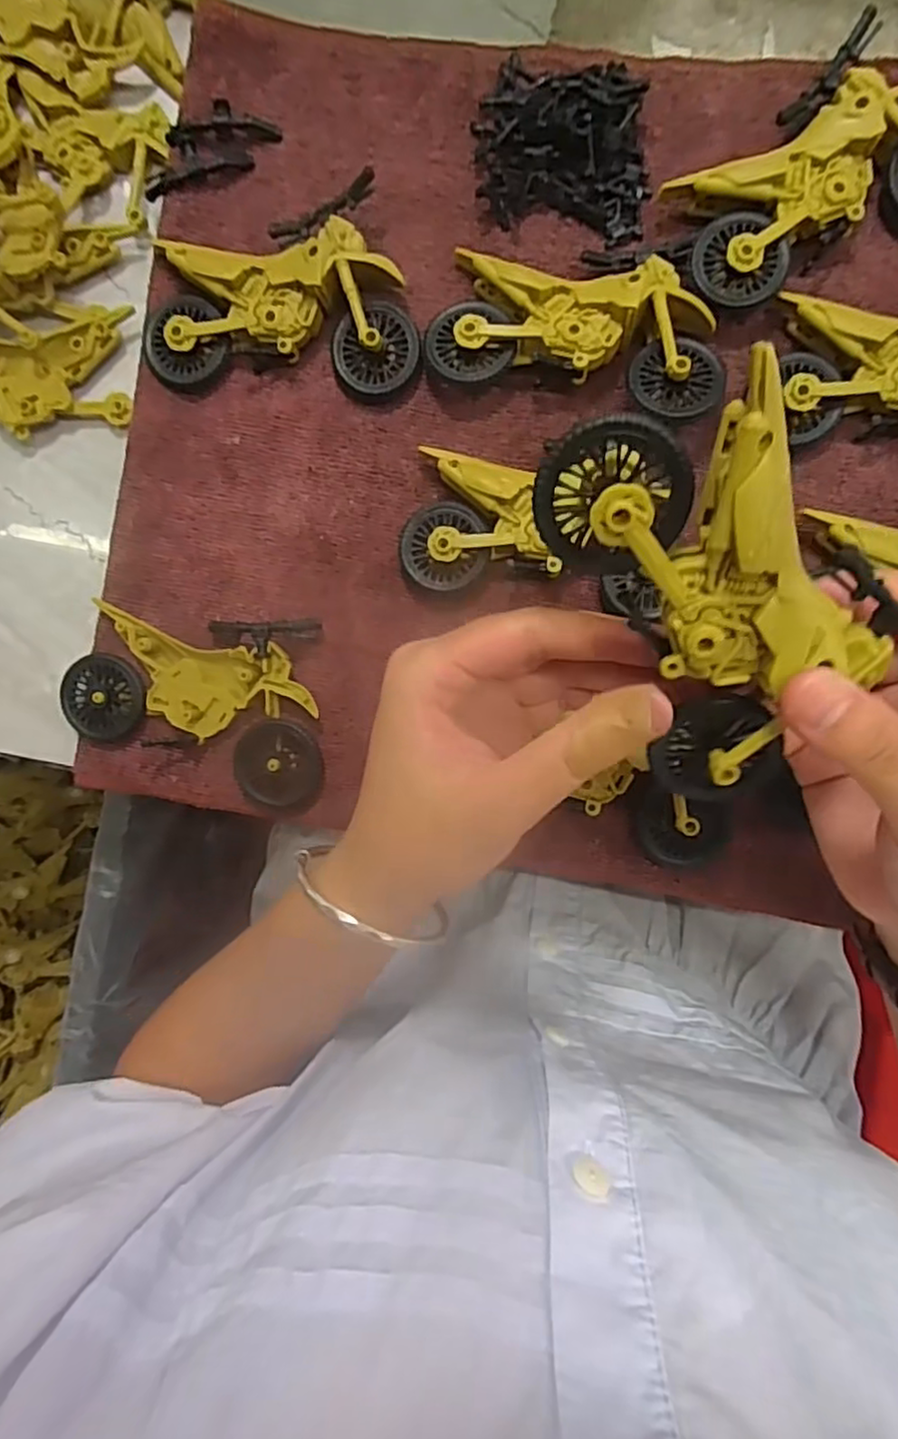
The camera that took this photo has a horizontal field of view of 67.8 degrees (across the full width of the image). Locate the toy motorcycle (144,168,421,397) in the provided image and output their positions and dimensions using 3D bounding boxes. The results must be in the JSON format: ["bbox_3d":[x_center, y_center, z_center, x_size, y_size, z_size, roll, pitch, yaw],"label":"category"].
[{"bbox_3d":[-0.073,-0.171,0.279,0.111,0.020,0.073,-7,91,5],"label":"toy motorcycle"}]

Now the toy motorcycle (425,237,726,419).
[{"bbox_3d":[0.053,-0.163,0.267,0.114,0.022,0.065,11,93,4],"label":"toy motorcycle"}]

